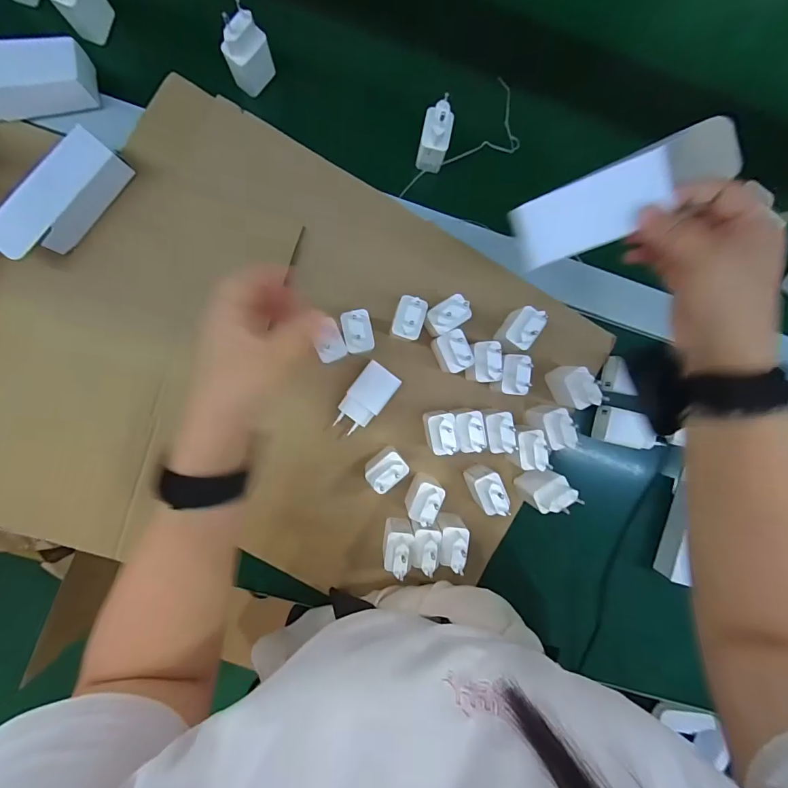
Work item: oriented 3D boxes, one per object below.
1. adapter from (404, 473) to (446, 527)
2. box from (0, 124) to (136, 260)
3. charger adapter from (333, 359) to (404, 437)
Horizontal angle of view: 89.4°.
[{"bbox_3d":[0.031,0.107,0.407,0.027,0.080,0.037,25,92,-5],"label":"adapter"},{"bbox_3d":[-0.313,-0.181,0.376,0.052,0.040,0.129,39,91,-6],"label":"box"},{"bbox_3d":[-0.031,0.006,0.420,0.039,0.033,0.075,37,91,-6],"label":"charger adapter"}]

